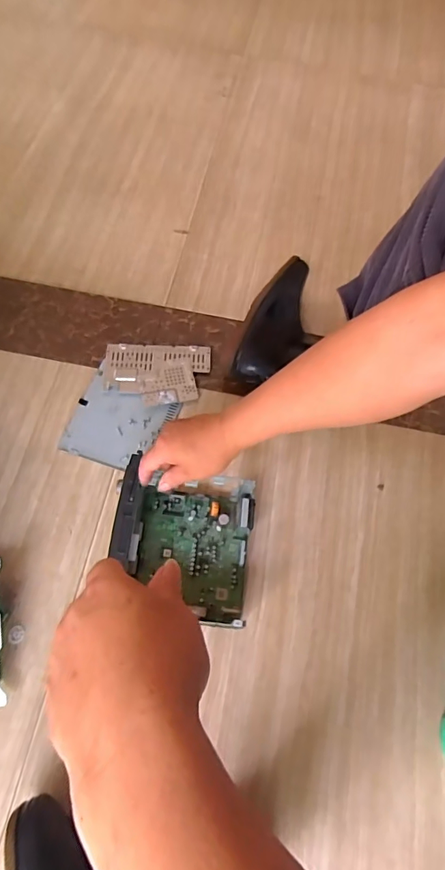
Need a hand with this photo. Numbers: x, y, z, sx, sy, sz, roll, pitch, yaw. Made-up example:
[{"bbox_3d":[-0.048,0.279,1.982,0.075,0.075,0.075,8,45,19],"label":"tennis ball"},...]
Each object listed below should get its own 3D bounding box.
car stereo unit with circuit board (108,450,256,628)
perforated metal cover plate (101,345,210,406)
[{"bbox_3d":[-0.048,0.140,0.605,0.167,0.119,0.170,8,66,2],"label":"car stereo unit with circuit board"},{"bbox_3d":[-0.112,-0.103,0.770,0.173,0.017,0.119,3,66,0],"label":"perforated metal cover plate"}]

